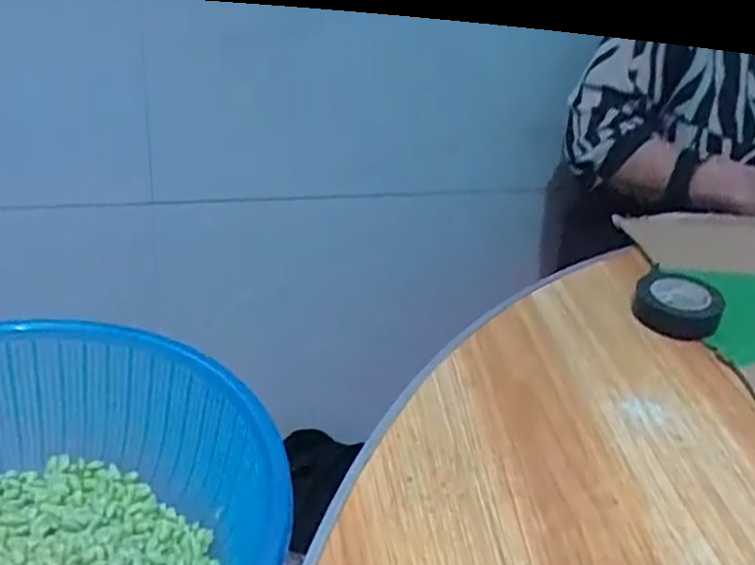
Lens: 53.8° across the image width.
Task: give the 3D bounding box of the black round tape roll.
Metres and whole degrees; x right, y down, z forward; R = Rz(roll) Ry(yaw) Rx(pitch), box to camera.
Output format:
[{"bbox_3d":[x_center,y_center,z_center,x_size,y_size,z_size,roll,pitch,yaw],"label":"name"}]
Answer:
[{"bbox_3d":[0.222,0.018,0.551,0.060,0.025,0.063,15,32,16],"label":"black round tape roll"}]

